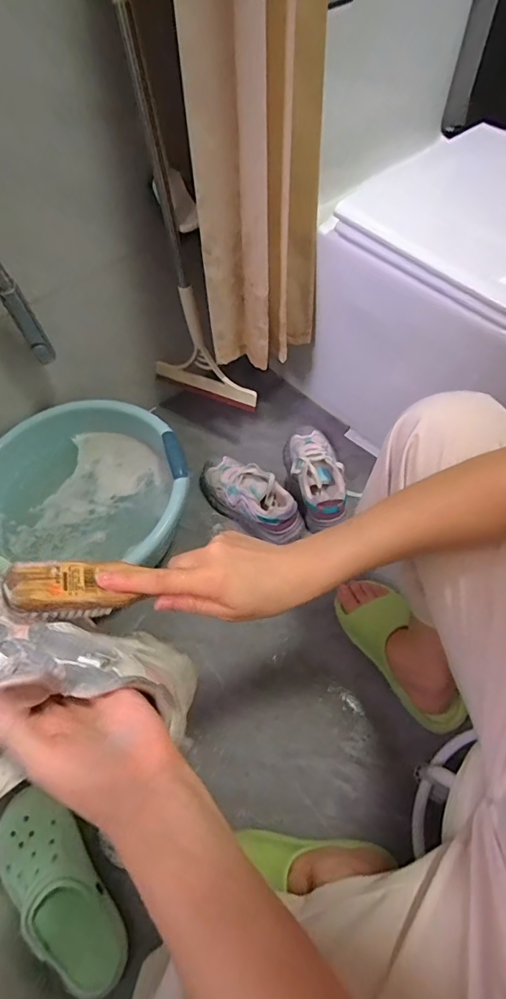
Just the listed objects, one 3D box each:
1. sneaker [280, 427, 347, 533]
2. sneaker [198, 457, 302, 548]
[{"bbox_3d":[0.121,-0.045,0.873,0.091,0.075,0.222,-9,58,-3],"label":"sneaker"},{"bbox_3d":[-0.007,-0.004,0.861,0.228,0.087,0.087,34,66,21],"label":"sneaker"}]

